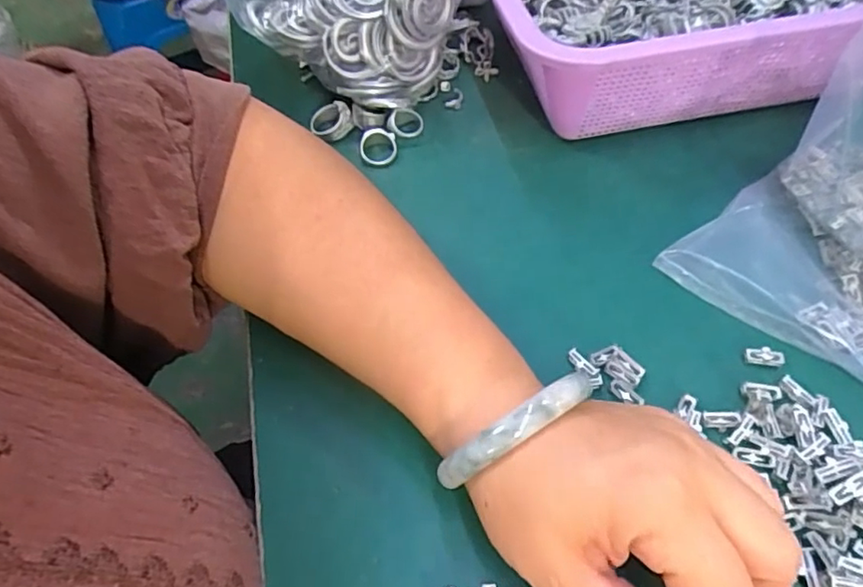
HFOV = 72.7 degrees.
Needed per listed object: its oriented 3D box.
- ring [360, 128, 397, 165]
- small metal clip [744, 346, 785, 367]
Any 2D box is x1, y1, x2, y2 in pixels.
[{"bbox_3d":[-0.034,-0.093,0.371,0.024,0.004,0.026,4,72,-13],"label":"ring"},{"bbox_3d":[0.159,0.030,0.278,0.017,0.006,0.009,8,56,11],"label":"small metal clip"}]

